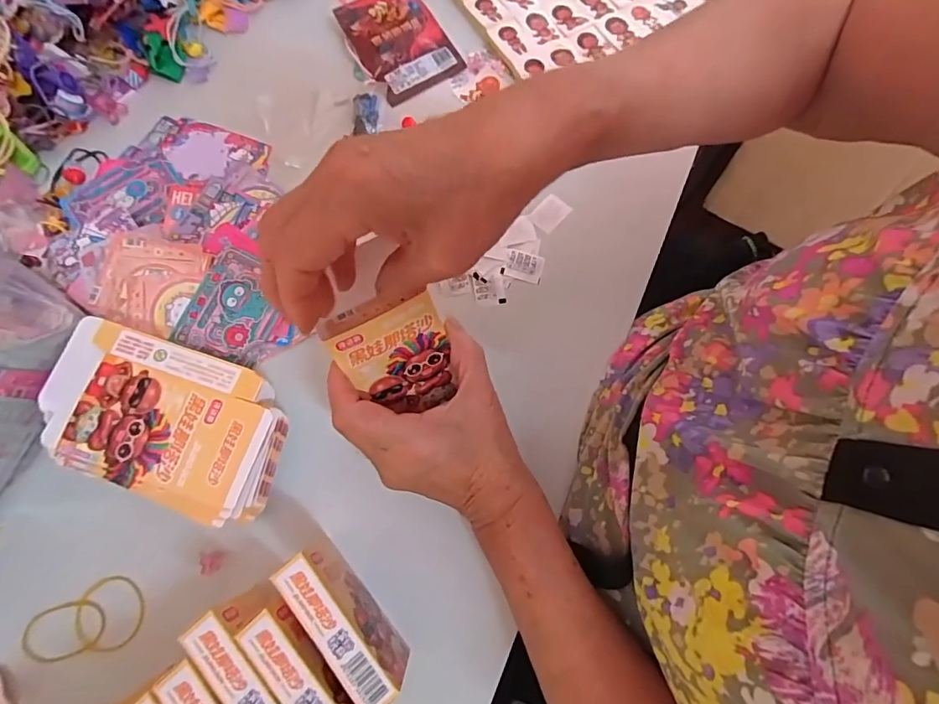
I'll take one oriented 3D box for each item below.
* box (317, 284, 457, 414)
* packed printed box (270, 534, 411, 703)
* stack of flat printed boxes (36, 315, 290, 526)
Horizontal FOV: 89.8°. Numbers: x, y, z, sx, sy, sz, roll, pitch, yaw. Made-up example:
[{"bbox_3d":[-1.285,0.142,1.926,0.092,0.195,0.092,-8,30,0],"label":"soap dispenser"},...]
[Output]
[{"bbox_3d":[-0.045,0.002,0.295,0.065,0.086,0.021,-24,43,-8],"label":"box"},{"bbox_3d":[-0.071,0.156,0.280,0.025,0.065,0.088,-35,79,-9],"label":"packed printed box"},{"bbox_3d":[-0.195,0.045,0.313,0.147,0.047,0.090,19,76,4],"label":"stack of flat printed boxes"}]

